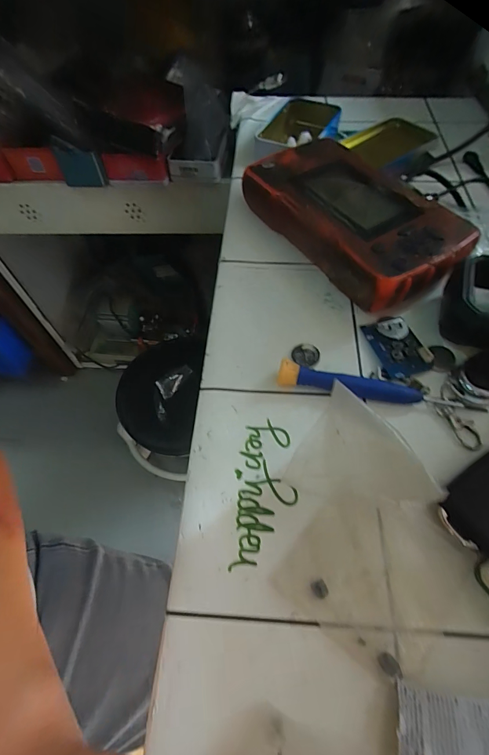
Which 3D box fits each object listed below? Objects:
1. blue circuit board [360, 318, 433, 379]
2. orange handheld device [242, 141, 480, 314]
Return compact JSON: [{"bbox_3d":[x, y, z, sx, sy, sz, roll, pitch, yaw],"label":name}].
[{"bbox_3d":[0.099,-0.021,0.233,0.029,0.008,0.044,-16,59,-7],"label":"blue circuit board"},{"bbox_3d":[0.080,-0.125,0.279,0.102,0.041,0.173,-34,62,-17],"label":"orange handheld device"}]

